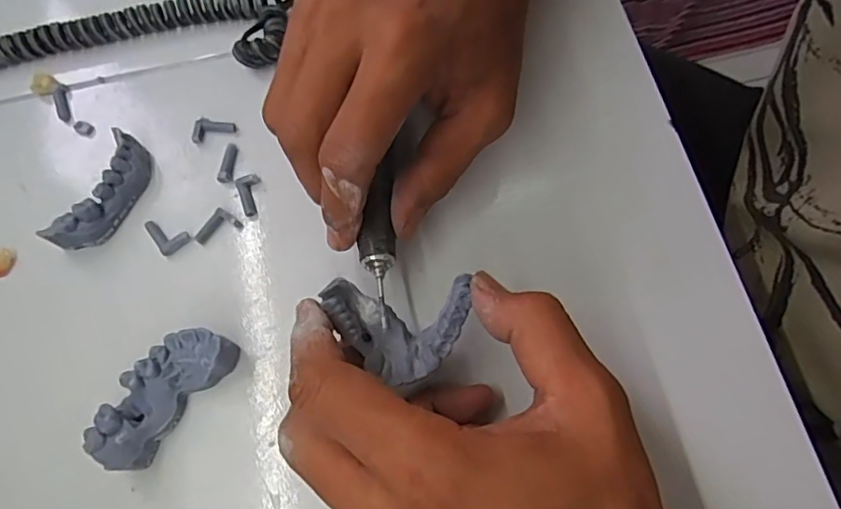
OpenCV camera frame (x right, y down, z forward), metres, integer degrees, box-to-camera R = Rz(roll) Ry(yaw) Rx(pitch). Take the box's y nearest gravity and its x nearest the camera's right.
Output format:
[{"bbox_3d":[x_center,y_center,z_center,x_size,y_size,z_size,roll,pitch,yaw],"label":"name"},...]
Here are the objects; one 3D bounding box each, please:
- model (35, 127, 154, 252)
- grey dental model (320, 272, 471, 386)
[{"bbox_3d":[-0.156,-0.029,0.283,0.020,0.022,0.061,22,73,11],"label":"model"},{"bbox_3d":[-0.011,0.029,0.232,0.057,0.028,0.039,7,67,0],"label":"grey dental model"}]

